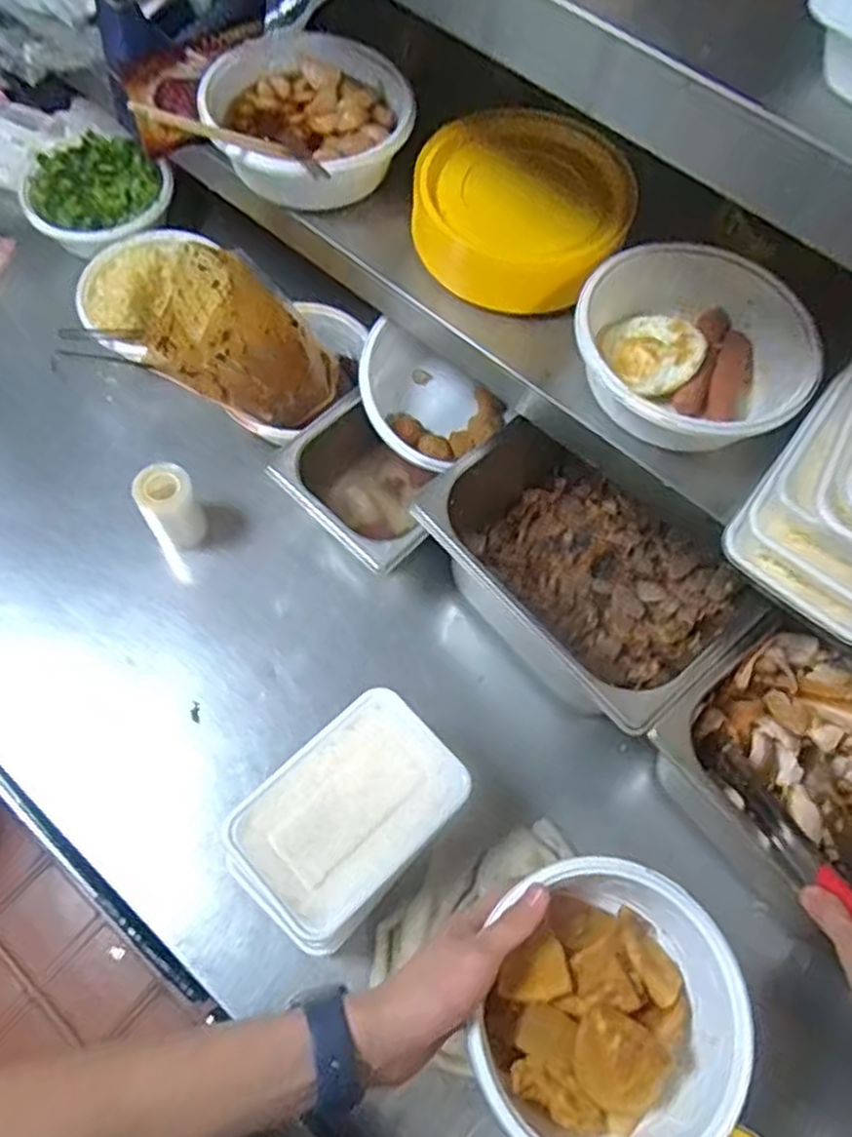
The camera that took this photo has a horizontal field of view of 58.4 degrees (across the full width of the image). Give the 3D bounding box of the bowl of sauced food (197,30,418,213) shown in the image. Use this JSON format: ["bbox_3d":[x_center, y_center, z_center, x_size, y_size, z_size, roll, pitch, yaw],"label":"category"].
[{"bbox_3d":[-0.097,-0.378,0.648,0.169,0.057,0.168,1,65,-2],"label":"bowl of sauced food"}]

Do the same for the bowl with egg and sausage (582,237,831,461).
[{"bbox_3d":[0.193,-0.158,0.556,0.166,0.057,0.159,1,65,-2],"label":"bowl with egg and sausage"}]

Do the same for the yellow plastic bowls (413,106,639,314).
[{"bbox_3d":[0.075,-0.289,0.613,0.175,0.065,0.150,22,66,8],"label":"yellow plastic bowls"}]

